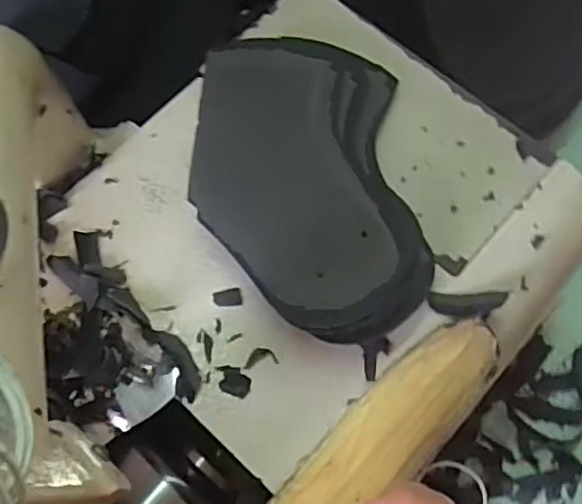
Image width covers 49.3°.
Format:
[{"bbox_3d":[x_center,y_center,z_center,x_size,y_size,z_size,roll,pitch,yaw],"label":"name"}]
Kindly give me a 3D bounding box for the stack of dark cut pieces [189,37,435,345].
[{"bbox_3d":[0.007,-0.031,0.305,0.101,0.034,0.149,-6,72,-4],"label":"stack of dark cut pieces"}]

